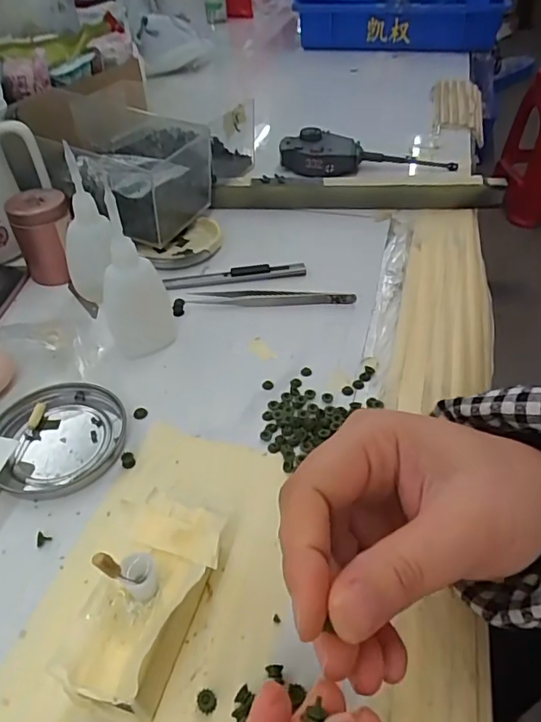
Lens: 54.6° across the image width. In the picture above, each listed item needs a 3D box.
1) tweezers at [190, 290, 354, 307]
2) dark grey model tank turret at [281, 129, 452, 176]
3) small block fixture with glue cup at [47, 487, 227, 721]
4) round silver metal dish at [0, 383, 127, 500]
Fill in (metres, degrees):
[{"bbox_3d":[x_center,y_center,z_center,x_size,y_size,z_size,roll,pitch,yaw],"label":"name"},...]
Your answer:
[{"bbox_3d":[0.000,-0.048,0.401,0.127,0.011,0.013,2,43,4],"label":"tweezers"},{"bbox_3d":[0.103,-0.219,0.559,0.183,0.032,0.048,6,44,8],"label":"dark grey model tank turret"},{"bbox_3d":[-0.050,0.098,0.222,0.045,0.046,0.090,17,46,19],"label":"small block fixture with glue cup"},{"bbox_3d":[-0.123,0.043,0.311,0.072,0.008,0.075,-1,43,1],"label":"round silver metal dish"}]

